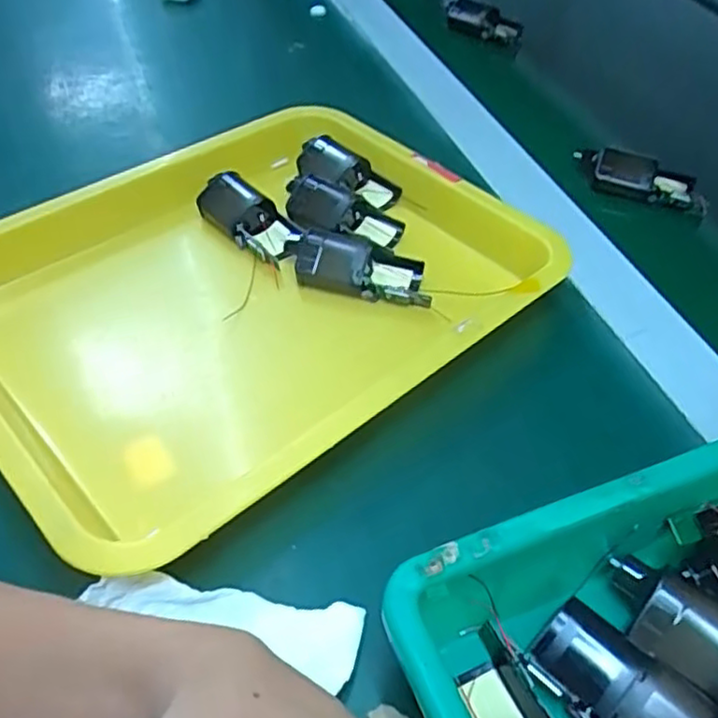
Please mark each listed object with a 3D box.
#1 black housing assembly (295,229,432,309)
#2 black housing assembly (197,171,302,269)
[{"bbox_3d":[0.002,-0.056,0.428,0.080,0.029,0.036,6,46,2],"label":"black housing assembly"},{"bbox_3d":[-0.069,-0.096,0.463,0.039,0.027,0.083,-32,56,-29],"label":"black housing assembly"}]

